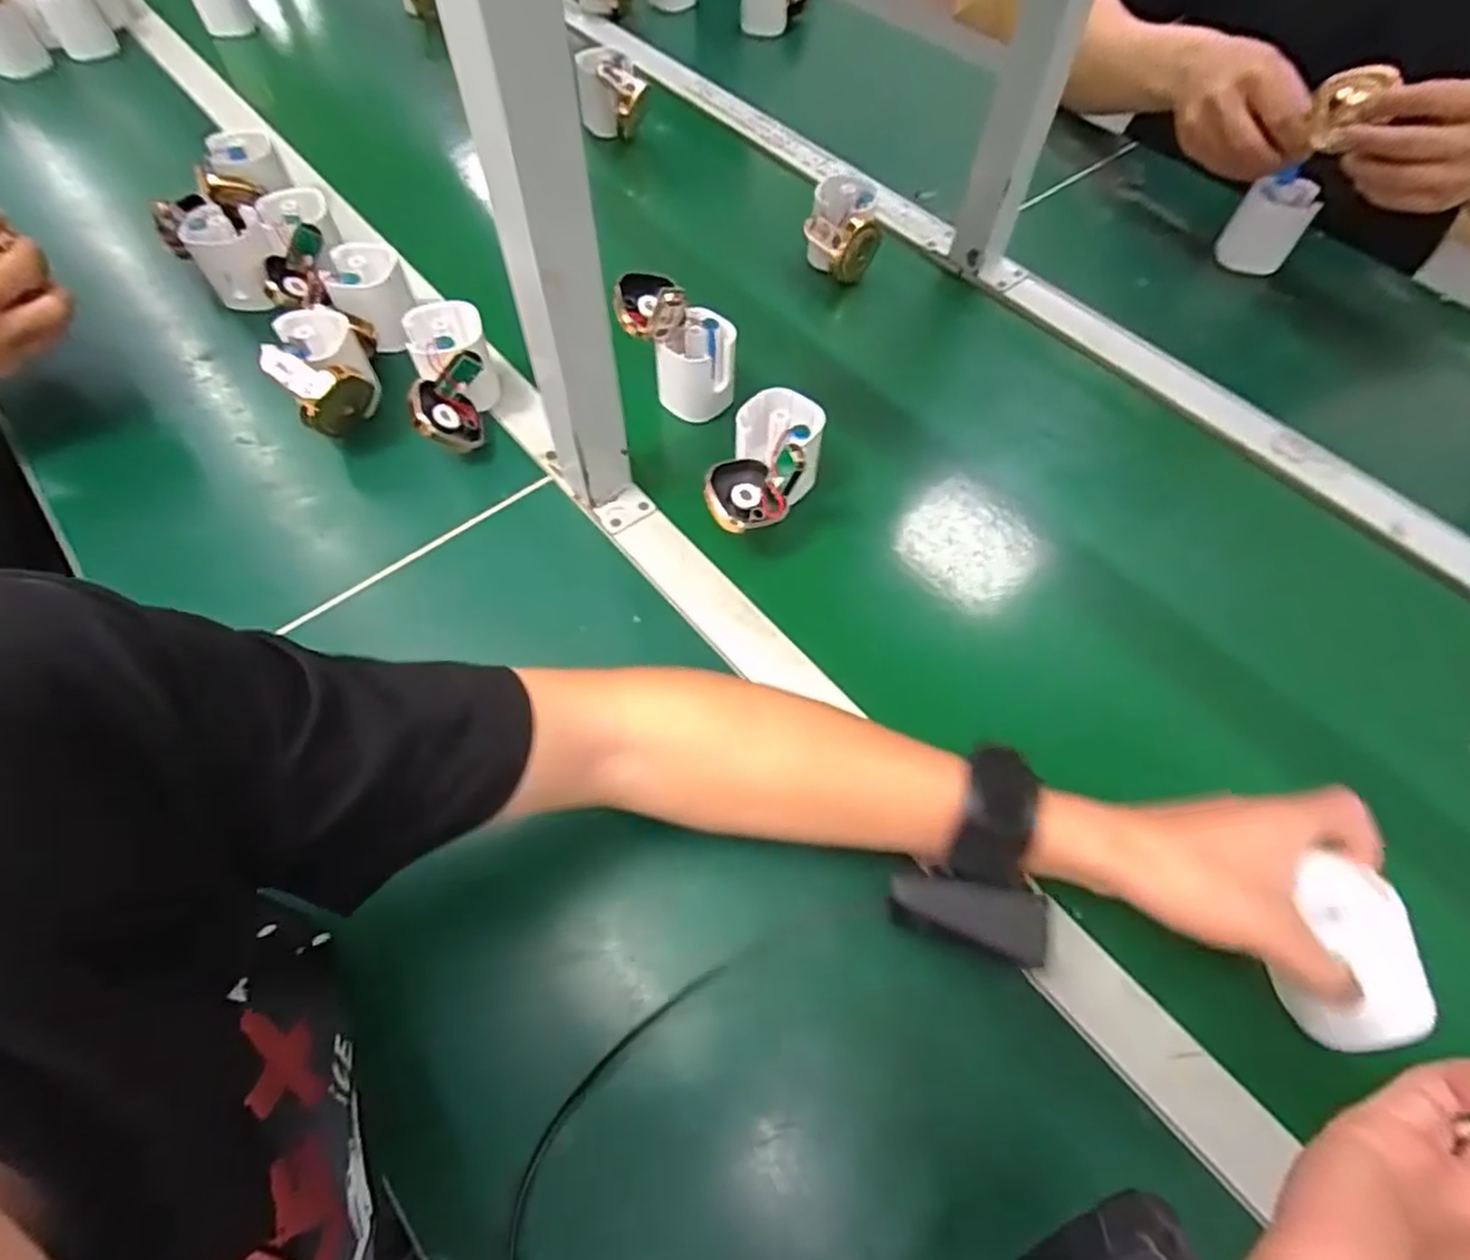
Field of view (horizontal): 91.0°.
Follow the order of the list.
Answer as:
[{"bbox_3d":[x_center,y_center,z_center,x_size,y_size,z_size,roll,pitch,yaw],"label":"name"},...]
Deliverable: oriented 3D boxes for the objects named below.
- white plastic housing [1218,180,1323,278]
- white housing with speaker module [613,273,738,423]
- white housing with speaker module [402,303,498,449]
[{"bbox_3d":[0.498,-0.376,0.680,0.054,0.077,0.038,10,60,3],"label":"white plastic housing"},{"bbox_3d":[-0.044,-0.222,0.551,0.087,0.102,0.067,-3,60,-4],"label":"white housing with speaker module"},{"bbox_3d":[-0.213,-0.186,0.545,0.065,0.068,0.108,-17,62,-12],"label":"white housing with speaker module"}]

